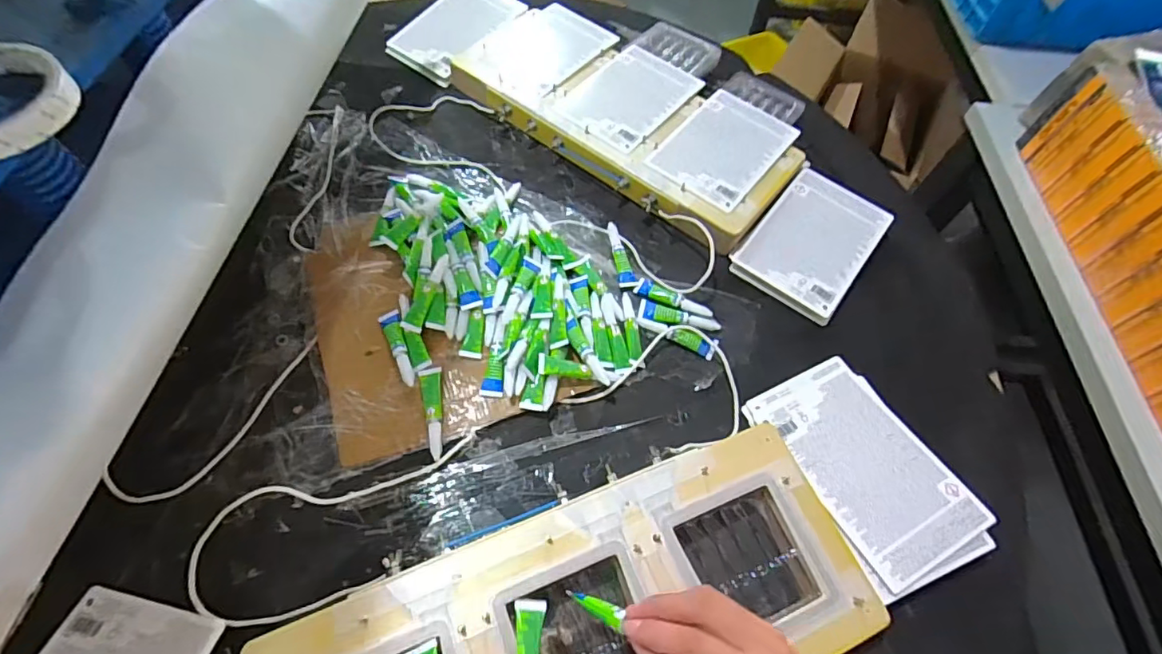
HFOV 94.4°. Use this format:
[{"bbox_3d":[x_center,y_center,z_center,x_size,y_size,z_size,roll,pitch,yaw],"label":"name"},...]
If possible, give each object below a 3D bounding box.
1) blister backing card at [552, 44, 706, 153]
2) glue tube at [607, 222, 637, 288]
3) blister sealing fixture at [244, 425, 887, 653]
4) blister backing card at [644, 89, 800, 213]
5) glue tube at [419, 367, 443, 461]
[{"bbox_3d":[0.063,-0.288,0.661,0.119,0.007,0.171,35,64,16],"label":"blister backing card"},{"bbox_3d":[0.044,-0.078,0.578,0.019,0.013,0.079,-6,60,-7],"label":"glue tube"},{"bbox_3d":[0.002,0.220,0.388,0.418,0.045,0.165,-19,62,-13],"label":"blister sealing fixture"},{"bbox_3d":[0.169,-0.212,0.627,0.115,0.012,0.170,36,64,17],"label":"blister backing card"},{"bbox_3d":[-0.129,0.074,0.476,0.019,0.012,0.083,-9,61,-9],"label":"glue tube"}]

